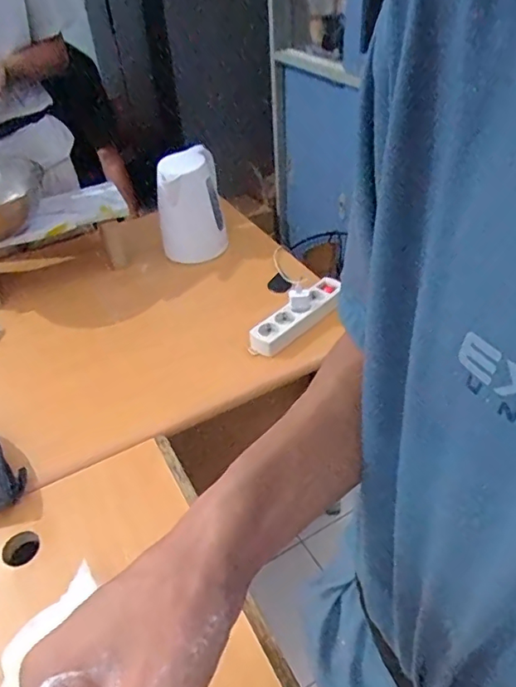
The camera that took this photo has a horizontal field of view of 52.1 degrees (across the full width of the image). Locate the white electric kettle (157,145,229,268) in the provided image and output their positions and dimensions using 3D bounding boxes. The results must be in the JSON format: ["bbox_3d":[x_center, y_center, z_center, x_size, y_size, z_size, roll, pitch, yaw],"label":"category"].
[{"bbox_3d":[-0.159,-0.330,1.266,0.149,0.230,0.126,-8,41,-4],"label":"white electric kettle"}]

